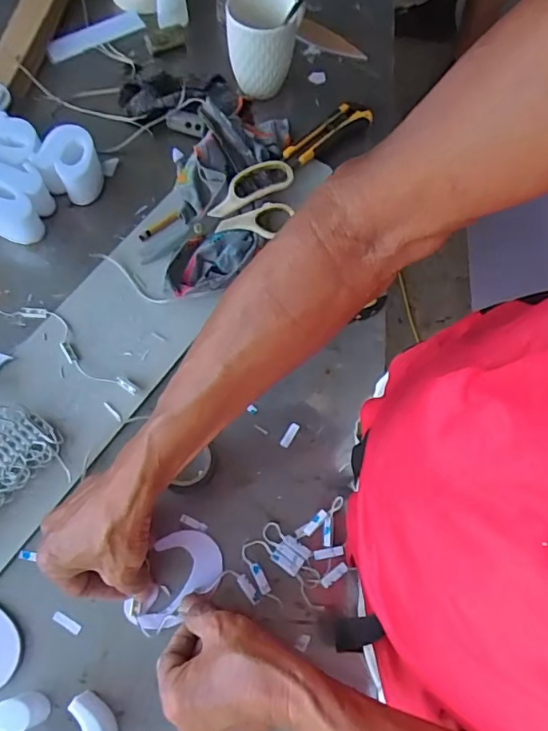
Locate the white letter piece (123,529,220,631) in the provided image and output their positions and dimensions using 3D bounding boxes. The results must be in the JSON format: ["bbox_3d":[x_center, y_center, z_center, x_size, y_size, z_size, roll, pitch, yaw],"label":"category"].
[{"bbox_3d":[-0.088,0.181,0.455,0.089,0.009,0.060,-40,74,-17],"label":"white letter piece"}]

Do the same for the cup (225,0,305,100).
[{"bbox_3d":[-0.016,-0.400,0.658,0.081,0.118,0.078,1,67,-3],"label":"cup"}]

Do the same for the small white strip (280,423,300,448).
[{"bbox_3d":[0.016,0.067,0.514,0.010,0.004,0.026,28,68,9],"label":"small white strip"}]

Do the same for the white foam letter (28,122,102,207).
[{"bbox_3d":[-0.233,-0.230,0.611,0.062,0.052,0.066,9,66,1],"label":"white foam letter"}]

